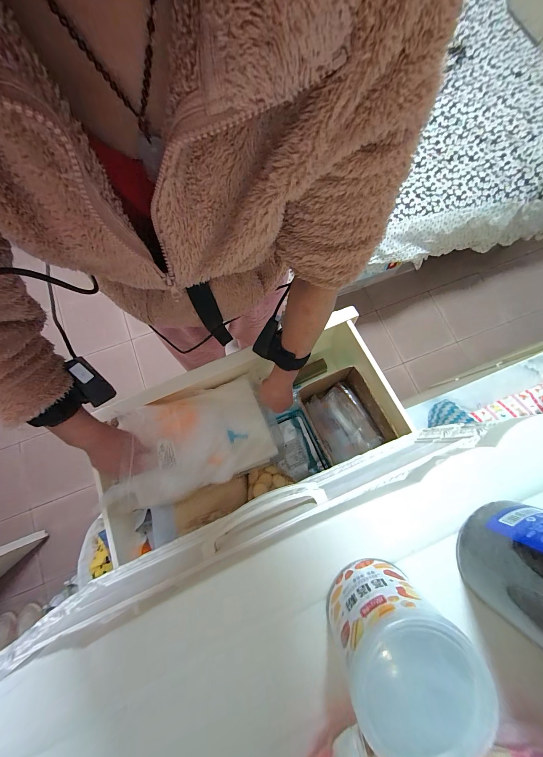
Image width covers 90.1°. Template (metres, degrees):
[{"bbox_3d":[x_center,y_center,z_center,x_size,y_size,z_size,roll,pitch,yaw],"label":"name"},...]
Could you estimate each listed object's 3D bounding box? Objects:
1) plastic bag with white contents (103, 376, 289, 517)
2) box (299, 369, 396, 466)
[{"bbox_3d":[-0.135,0.111,0.507,0.309,0.045,0.181,-11,74,-32],"label":"plastic bag with white contents"},{"bbox_3d":[0.144,0.075,0.561,0.130,0.072,0.166,-22,77,-5],"label":"box"}]

